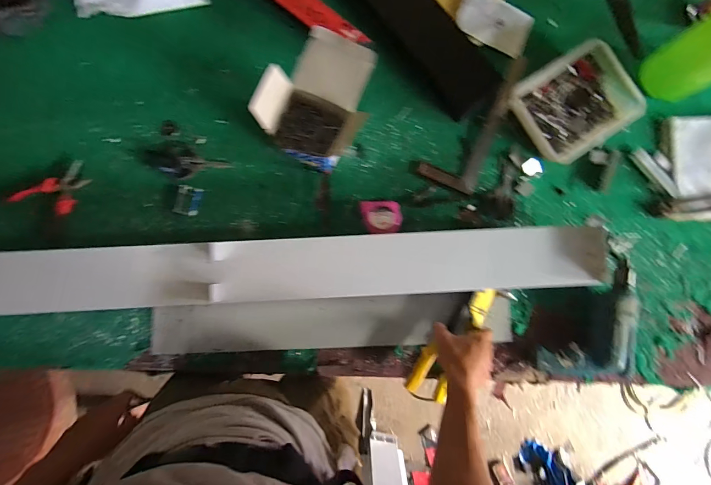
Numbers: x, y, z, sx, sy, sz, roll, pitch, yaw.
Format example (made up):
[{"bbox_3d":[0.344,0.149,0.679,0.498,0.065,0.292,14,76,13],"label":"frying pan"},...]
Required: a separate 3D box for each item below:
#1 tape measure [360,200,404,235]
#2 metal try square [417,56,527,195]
[{"bbox_3d":[0.051,-0.046,0.641,0.078,0.032,0.059,1,87,-4],"label":"tape measure"},{"bbox_3d":[0.231,-0.242,0.661,0.111,0.025,0.281,24,86,-2],"label":"metal try square"}]

